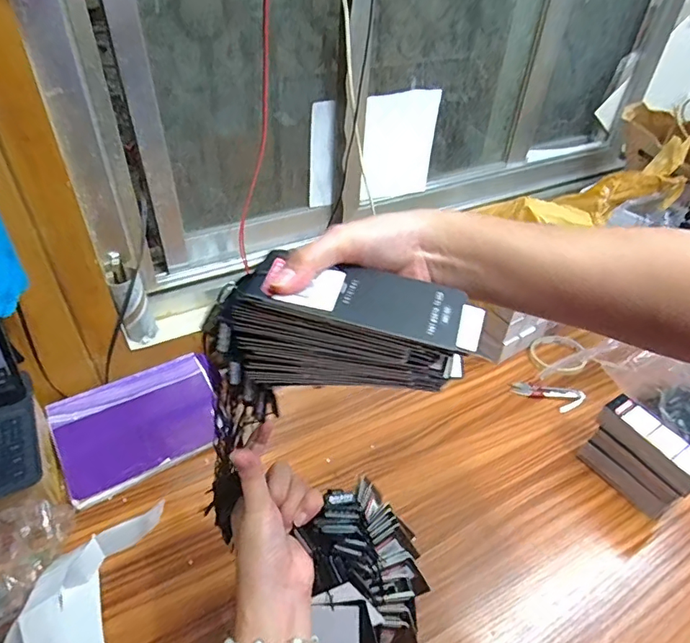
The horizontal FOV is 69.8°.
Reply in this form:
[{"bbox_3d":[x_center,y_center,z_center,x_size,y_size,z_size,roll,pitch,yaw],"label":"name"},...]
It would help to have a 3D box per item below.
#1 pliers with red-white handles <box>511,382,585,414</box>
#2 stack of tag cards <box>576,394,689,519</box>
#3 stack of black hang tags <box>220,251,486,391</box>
[{"bbox_3d":[0.303,0.111,0.740,0.104,0.012,0.039,10,42,8],"label":"pliers with red-white handles"},{"bbox_3d":[0.362,0.171,0.610,0.041,0.113,0.119,-23,48,-27],"label":"stack of tag cards"},{"bbox_3d":[0.004,0.001,0.286,0.138,0.064,0.048,1,40,12],"label":"stack of black hang tags"}]

